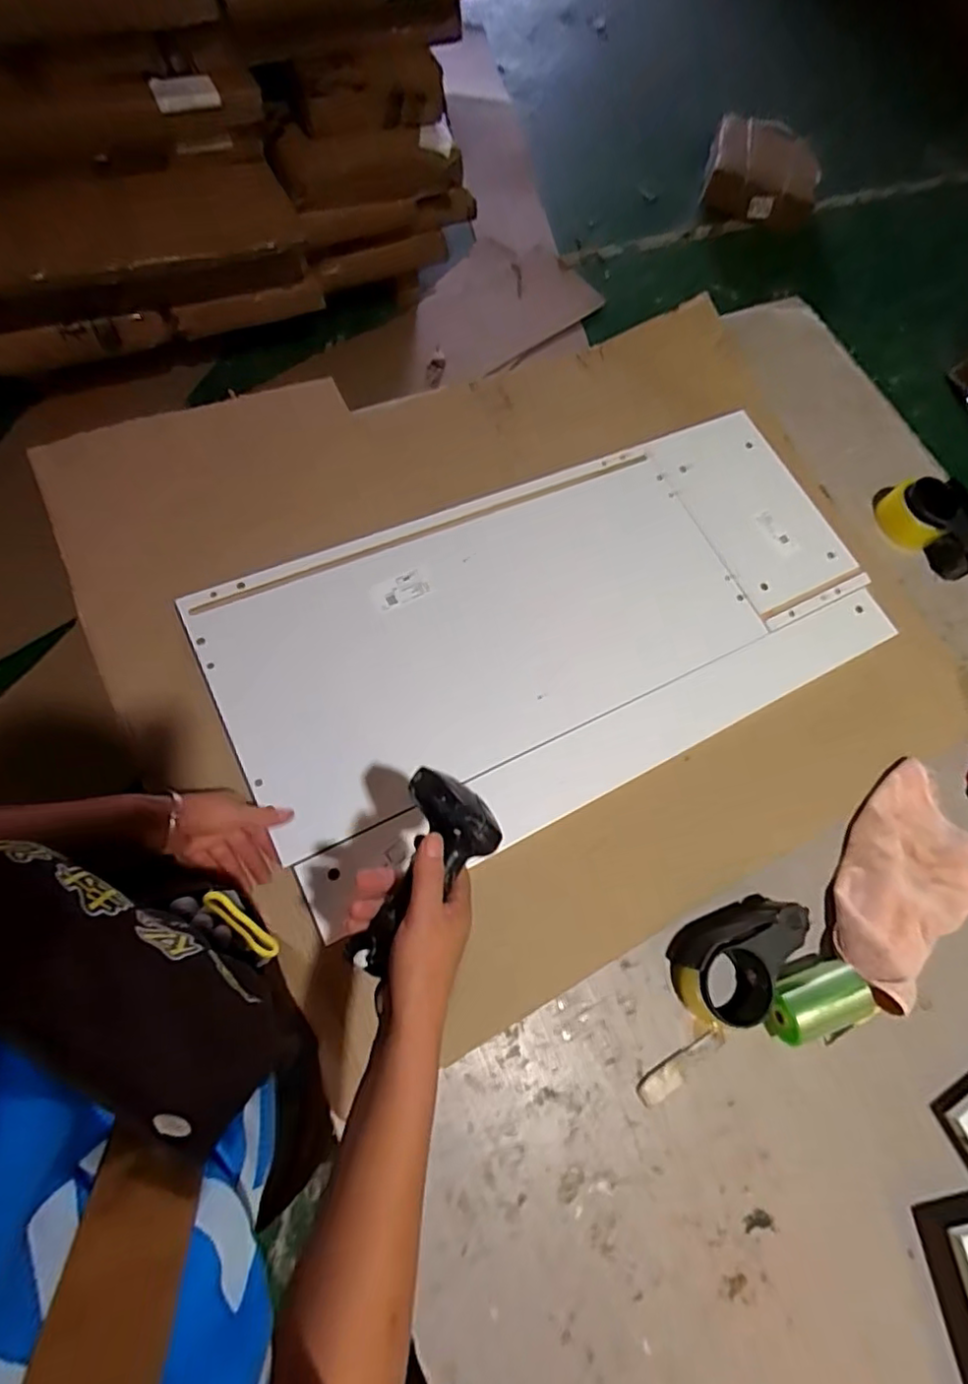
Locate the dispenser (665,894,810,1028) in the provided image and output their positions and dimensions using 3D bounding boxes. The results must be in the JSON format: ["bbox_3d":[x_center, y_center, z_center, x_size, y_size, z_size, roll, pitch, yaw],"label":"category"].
[{"bbox_3d":[0.286,0.291,0.662,0.150,0.053,0.103,-19,74,-14],"label":"dispenser"}]

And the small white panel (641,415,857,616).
[{"bbox_3d":[0.385,-0.267,0.882,0.191,0.010,0.295,-25,79,-15],"label":"small white panel"}]

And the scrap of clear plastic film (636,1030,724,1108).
[{"bbox_3d":[0.205,0.385,0.629,0.109,0.004,0.027,-26,75,-17],"label":"scrap of clear plastic film"}]

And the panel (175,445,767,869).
[{"bbox_3d":[0.013,-0.086,0.732,0.636,0.023,0.310,-25,80,-16],"label":"panel"}]

